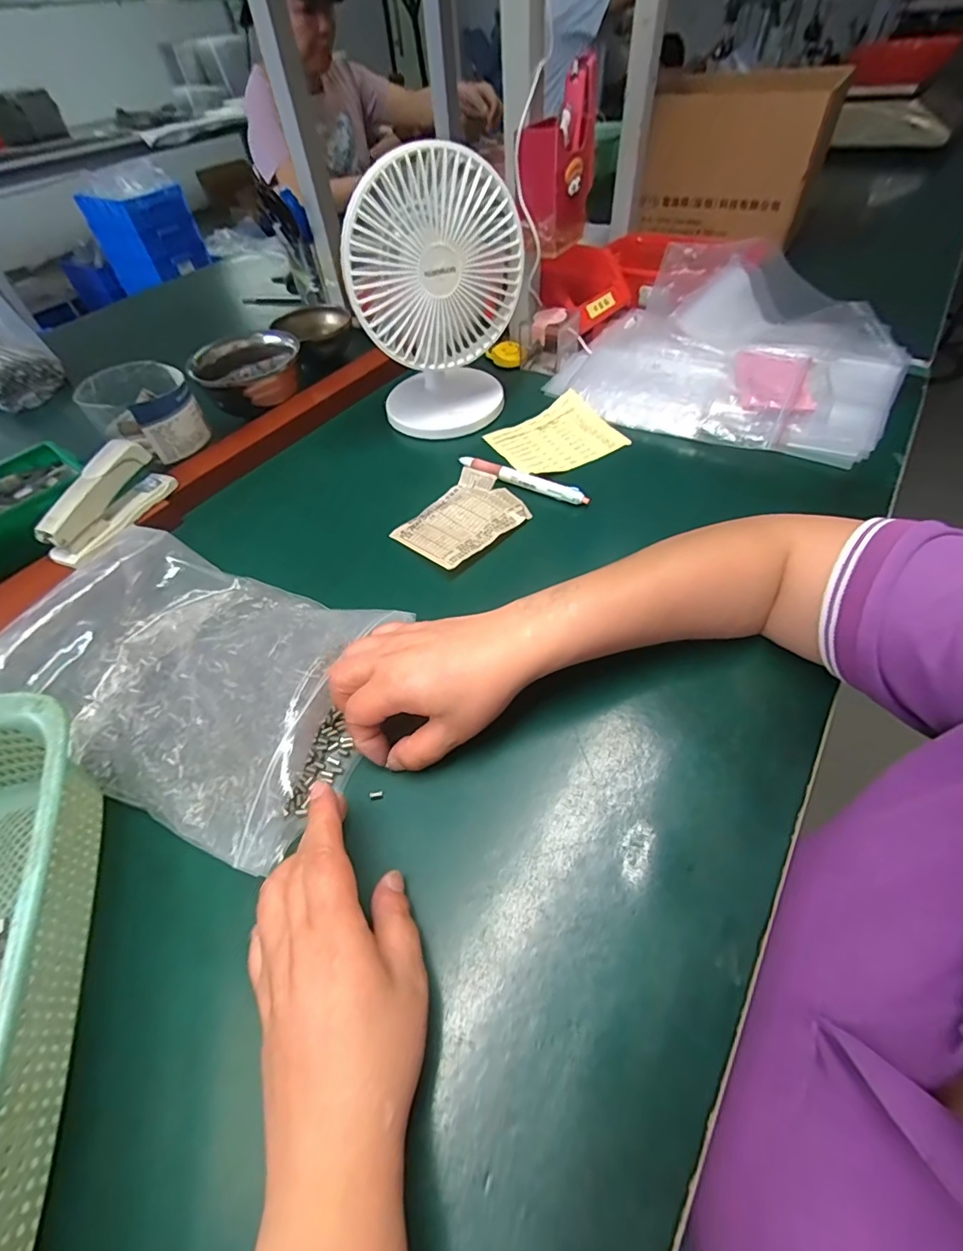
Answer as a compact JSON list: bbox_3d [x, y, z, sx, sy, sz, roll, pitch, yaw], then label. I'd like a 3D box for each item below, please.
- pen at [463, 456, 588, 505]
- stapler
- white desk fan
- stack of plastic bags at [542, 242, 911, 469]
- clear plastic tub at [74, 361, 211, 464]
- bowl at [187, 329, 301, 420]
[{"bbox_3d":[0.039,-0.142,0.483,0.139,0.015,0.013,26,60,23],"label":"pen"},{"bbox_3d":[-0.338,-0.115,0.442,0.027,0.055,0.121,14,56,16],"label":"stapler"},{"bbox_3d":[-0.040,-0.319,0.488,0.154,0.216,0.106,-8,53,-1],"label":"white desk fan"},{"bbox_3d":[0.292,-0.333,0.562,0.338,0.065,0.354,26,59,23],"label":"stack of plastic bags"},{"bbox_3d":[-0.351,-0.225,0.519,0.102,0.065,0.106,-29,56,-16],"label":"clear plastic tub"},{"bbox_3d":[-0.278,-0.308,0.609,0.123,0.059,0.123,-3,53,4],"label":"bowl"}]

